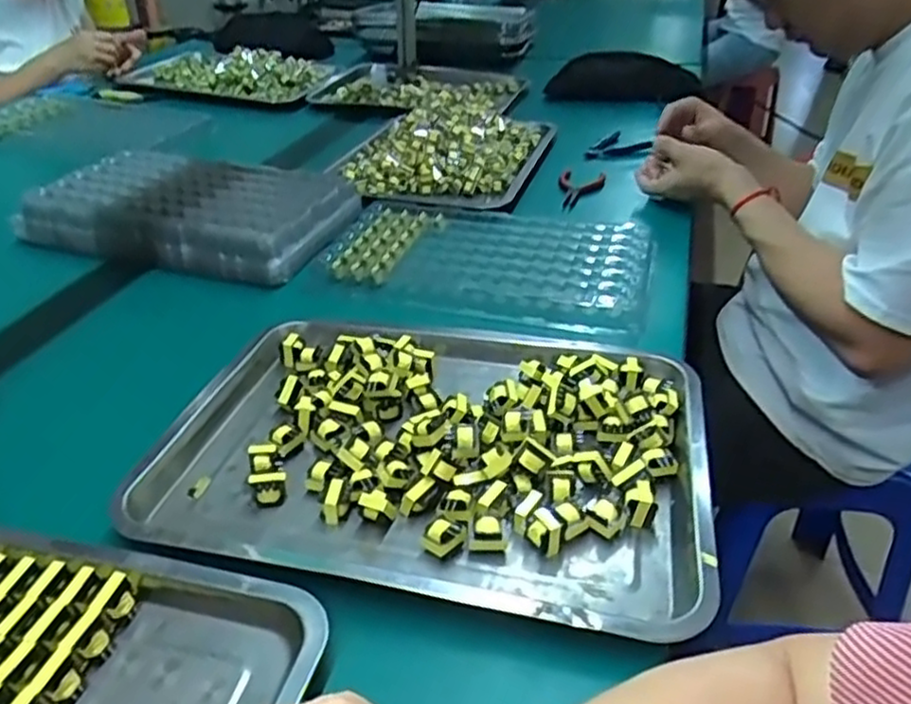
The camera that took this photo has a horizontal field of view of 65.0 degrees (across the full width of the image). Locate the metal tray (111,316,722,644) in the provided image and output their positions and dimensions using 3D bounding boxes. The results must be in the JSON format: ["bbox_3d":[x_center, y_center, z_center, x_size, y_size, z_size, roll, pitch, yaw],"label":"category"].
[{"bbox_3d":[-0.016,0.054,0.540,0.387,0.029,0.296,8,35,10],"label":"metal tray"}]

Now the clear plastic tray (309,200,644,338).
[{"bbox_3d":[0.035,-0.115,0.805,0.349,0.019,0.228,11,35,14],"label":"clear plastic tray"}]

